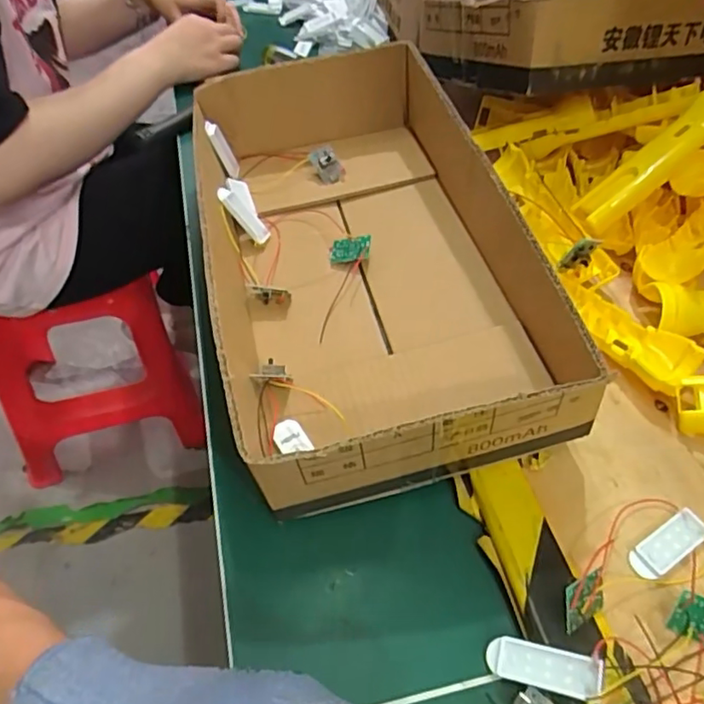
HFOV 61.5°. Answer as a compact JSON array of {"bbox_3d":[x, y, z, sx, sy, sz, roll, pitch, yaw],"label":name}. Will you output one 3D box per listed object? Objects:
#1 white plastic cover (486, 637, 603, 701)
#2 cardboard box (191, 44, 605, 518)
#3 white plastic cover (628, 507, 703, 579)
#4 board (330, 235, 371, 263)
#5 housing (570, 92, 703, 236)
[{"bbox_3d":[0.100,0.165,0.310,0.057,0.006,0.020,0,48,27],"label":"white plastic cover"},{"bbox_3d":[-0.002,-0.092,0.478,0.223,0.085,0.420,-10,50,-9],"label":"cardboard box"},{"bbox_3d":[0.192,0.116,0.358,0.057,0.005,0.021,-24,55,-22],"label":"white plastic cover"},{"bbox_3d":[-0.002,-0.089,0.515,0.037,0.004,0.025,2,76,28],"label":"board"},{"bbox_3d":[0.269,-0.169,0.519,0.163,0.021,0.041,-40,56,7],"label":"housing"}]

